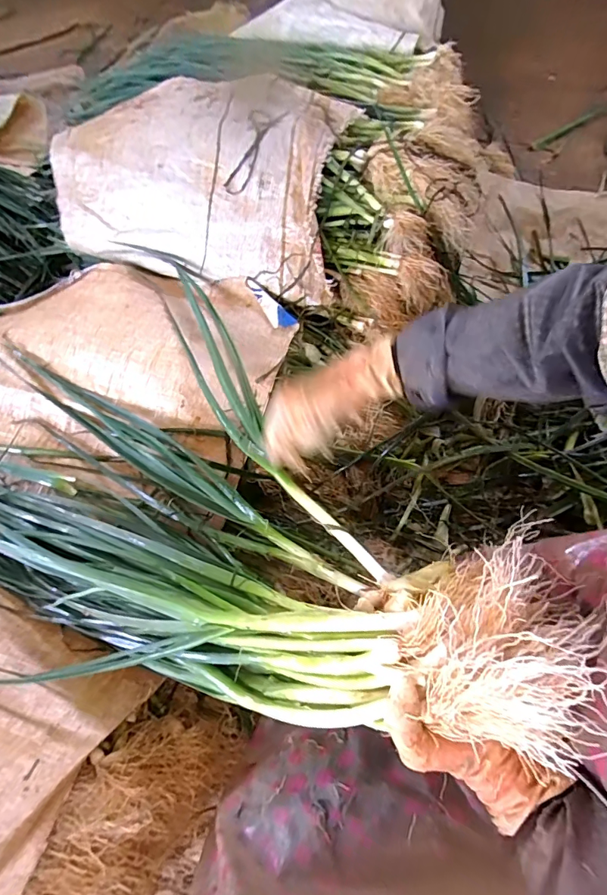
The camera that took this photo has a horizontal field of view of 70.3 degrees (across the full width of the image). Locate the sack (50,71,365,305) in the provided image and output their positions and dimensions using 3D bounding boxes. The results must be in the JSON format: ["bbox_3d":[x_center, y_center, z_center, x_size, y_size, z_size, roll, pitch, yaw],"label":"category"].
[{"bbox_3d":[-0.173,-0.476,0.743,0.560,0.157,0.297,22,66,14],"label":"sack"}]

